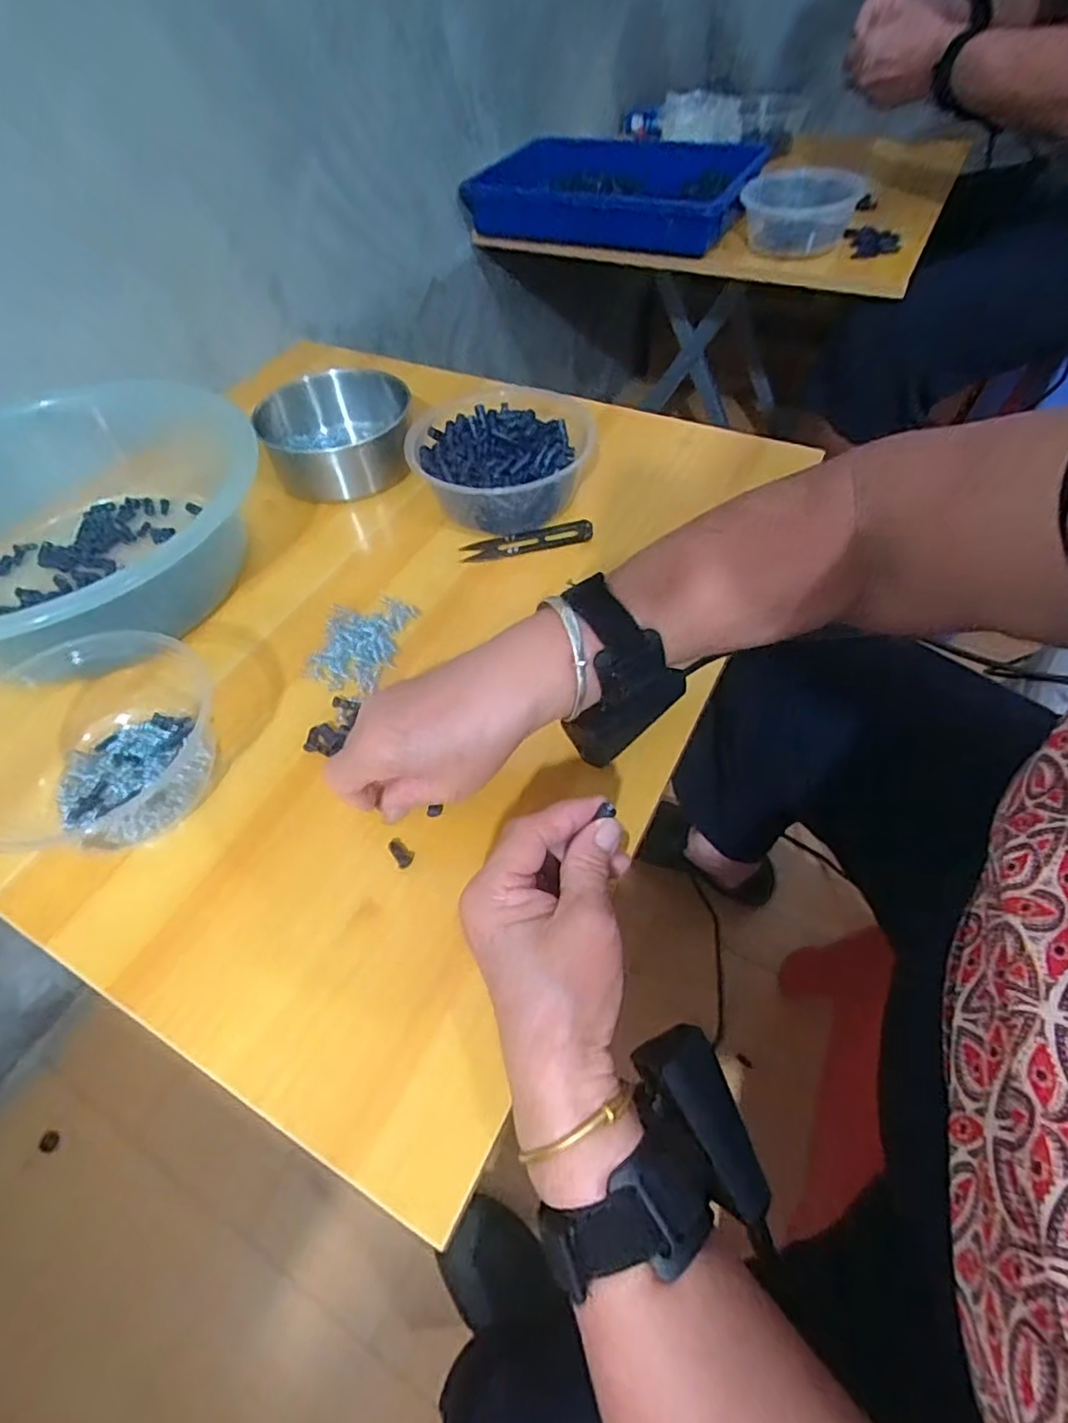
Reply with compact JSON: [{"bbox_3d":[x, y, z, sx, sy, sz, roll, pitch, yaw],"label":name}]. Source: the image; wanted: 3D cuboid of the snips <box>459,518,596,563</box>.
[{"bbox_3d":[-0.005,-0.129,0.484,0.100,0.014,0.021,-9,52,-3],"label":"snips"}]

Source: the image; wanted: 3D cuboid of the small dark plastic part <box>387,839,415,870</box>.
[{"bbox_3d":[-0.071,0.074,0.338,0.010,0.004,0.018,-31,57,-19],"label":"small dark plastic part"}]

